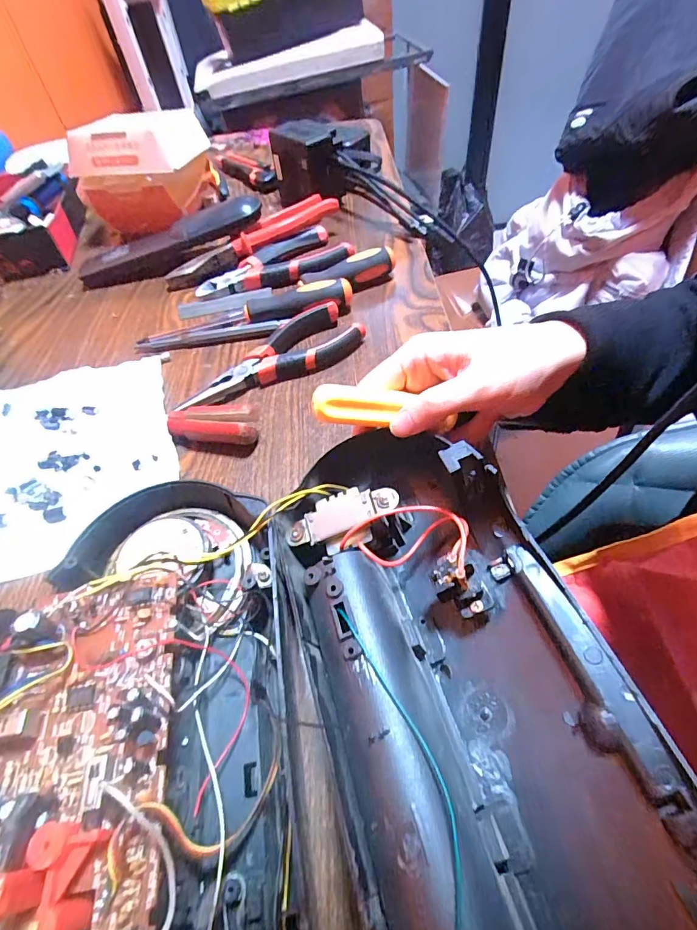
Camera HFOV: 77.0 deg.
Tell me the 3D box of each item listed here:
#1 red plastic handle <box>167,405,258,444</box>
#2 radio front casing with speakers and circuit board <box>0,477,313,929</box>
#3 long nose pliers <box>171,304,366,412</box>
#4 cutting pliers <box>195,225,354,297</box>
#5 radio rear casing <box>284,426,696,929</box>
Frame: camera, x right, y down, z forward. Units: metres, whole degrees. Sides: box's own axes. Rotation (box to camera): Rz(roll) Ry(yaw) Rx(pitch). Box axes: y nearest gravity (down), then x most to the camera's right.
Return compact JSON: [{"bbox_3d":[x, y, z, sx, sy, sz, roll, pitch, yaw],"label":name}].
[{"bbox_3d":[-0.094,-0.027,0.305,0.064,0.024,0.020,3,53,8],"label":"red plastic handle"},{"bbox_3d":[-0.076,0.119,0.155,0.115,0.071,0.269,-11,52,-3],"label":"radio front casing with speakers and circuit board"},{"bbox_3d":[-0.061,-0.084,0.346,0.149,0.019,0.049,-29,55,-17],"label":"long nose pliers"},{"bbox_3d":[-0.072,-0.192,0.427,0.151,0.018,0.060,-28,55,-16],"label":"cutting pliers"},{"bbox_3d":[0.049,0.093,0.167,0.112,0.063,0.268,-16,54,-7],"label":"radio rear casing"}]

